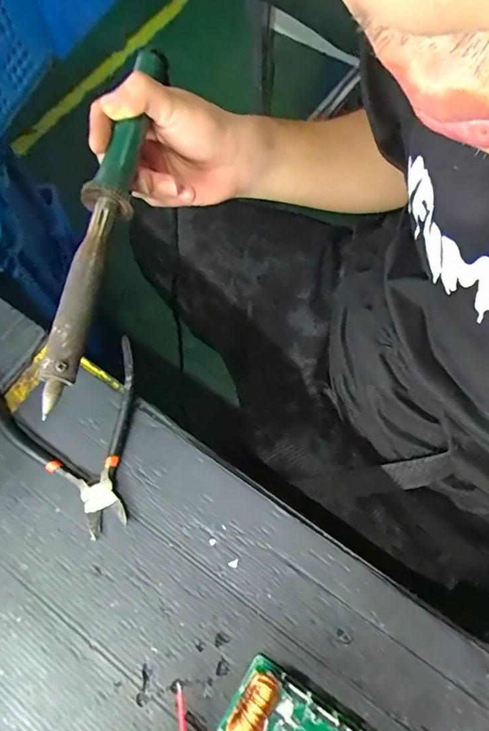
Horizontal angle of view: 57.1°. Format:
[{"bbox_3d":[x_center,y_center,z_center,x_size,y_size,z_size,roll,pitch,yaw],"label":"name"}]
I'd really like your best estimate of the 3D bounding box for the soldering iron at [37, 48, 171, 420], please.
[{"bbox_3d":[-0.086,-0.105,0.289,0.024,0.023,0.271,8,72,4],"label":"soldering iron"}]

